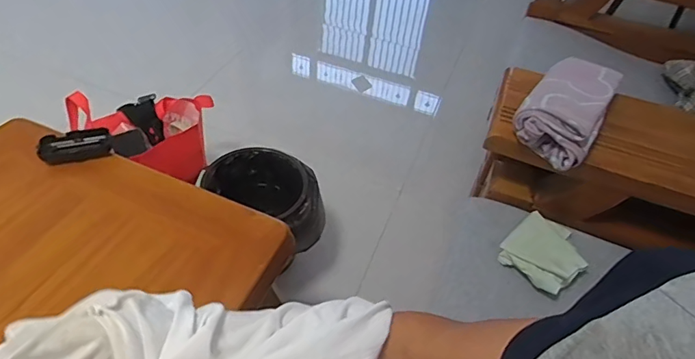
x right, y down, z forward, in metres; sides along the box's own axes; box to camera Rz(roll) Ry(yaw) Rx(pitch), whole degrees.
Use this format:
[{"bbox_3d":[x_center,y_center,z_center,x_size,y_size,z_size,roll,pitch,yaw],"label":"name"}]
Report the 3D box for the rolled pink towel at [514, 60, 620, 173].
[{"bbox_3d":[0.345,-0.119,0.741,0.107,0.058,0.238,29,51,20],"label":"rolled pink towel"}]

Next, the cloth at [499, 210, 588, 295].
[{"bbox_3d":[0.314,0.113,0.745,0.108,0.038,0.107,-31,57,-30],"label":"cloth"}]

